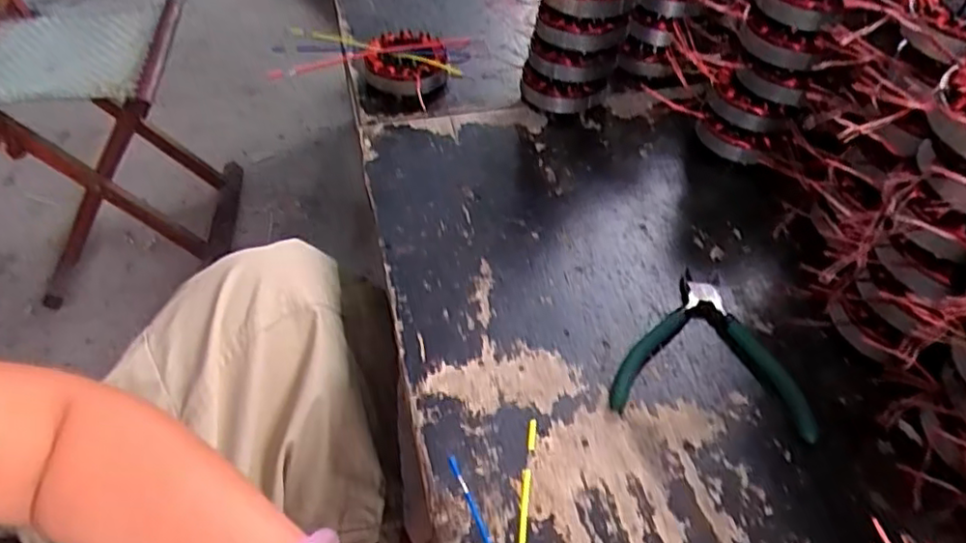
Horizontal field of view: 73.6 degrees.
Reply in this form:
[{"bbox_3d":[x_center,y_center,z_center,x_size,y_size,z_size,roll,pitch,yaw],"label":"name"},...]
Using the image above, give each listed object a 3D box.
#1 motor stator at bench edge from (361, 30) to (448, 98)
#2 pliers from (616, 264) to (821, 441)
[{"bbox_3d":[-0.083,-0.223,0.690,0.086,0.032,0.104,-1,47,-1],"label":"motor stator at bench edge"},{"bbox_3d":[0.164,0.054,0.459,0.130,0.011,0.126,10,48,9],"label":"pliers"}]

